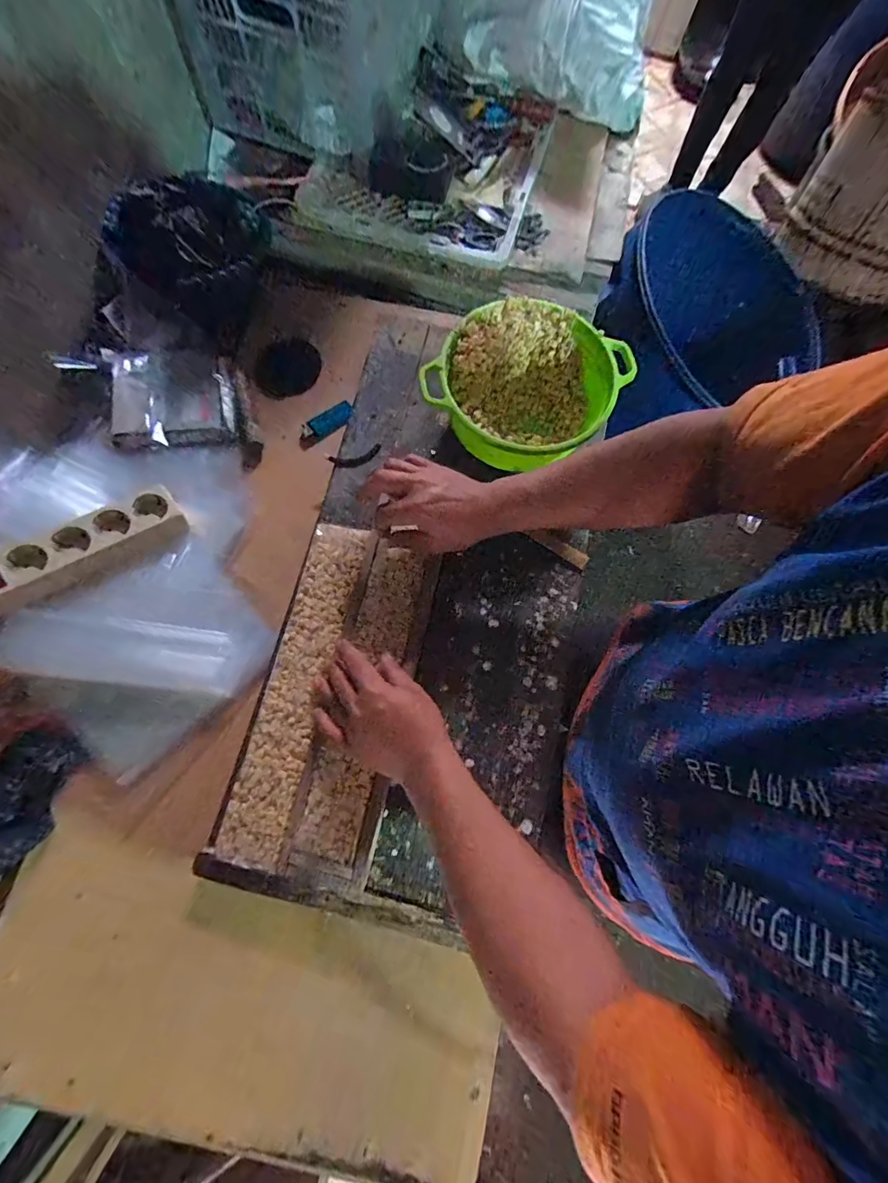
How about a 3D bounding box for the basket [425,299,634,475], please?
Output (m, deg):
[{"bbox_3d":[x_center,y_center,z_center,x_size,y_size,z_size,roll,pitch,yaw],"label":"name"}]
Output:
[{"bbox_3d":[0.097,-0.246,0.554,0.204,0.099,0.201,33,77,4],"label":"basket"}]

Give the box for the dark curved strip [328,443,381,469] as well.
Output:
[{"bbox_3d":[-0.117,-0.179,0.580,0.070,0.007,0.024,-19,76,-6],"label":"dark curved strip"}]

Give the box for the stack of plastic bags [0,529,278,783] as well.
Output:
[{"bbox_3d":[-0.341,0.065,0.508,0.230,0.032,0.212,-39,90,-21],"label":"stack of plastic bags"}]

